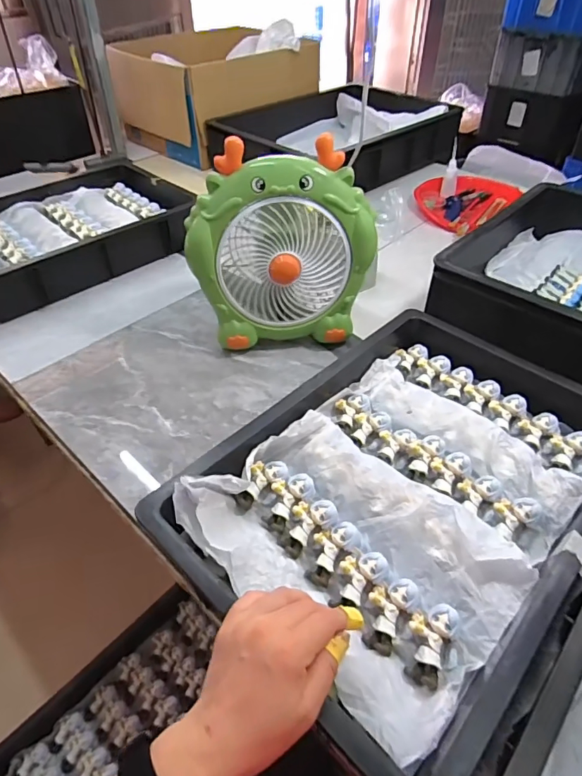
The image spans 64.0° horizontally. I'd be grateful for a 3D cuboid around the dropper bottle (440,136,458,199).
[{"bbox_3d":[0.378,-0.512,1.091,0.034,0.135,0.042,9,6,10],"label":"dropper bottle"}]

